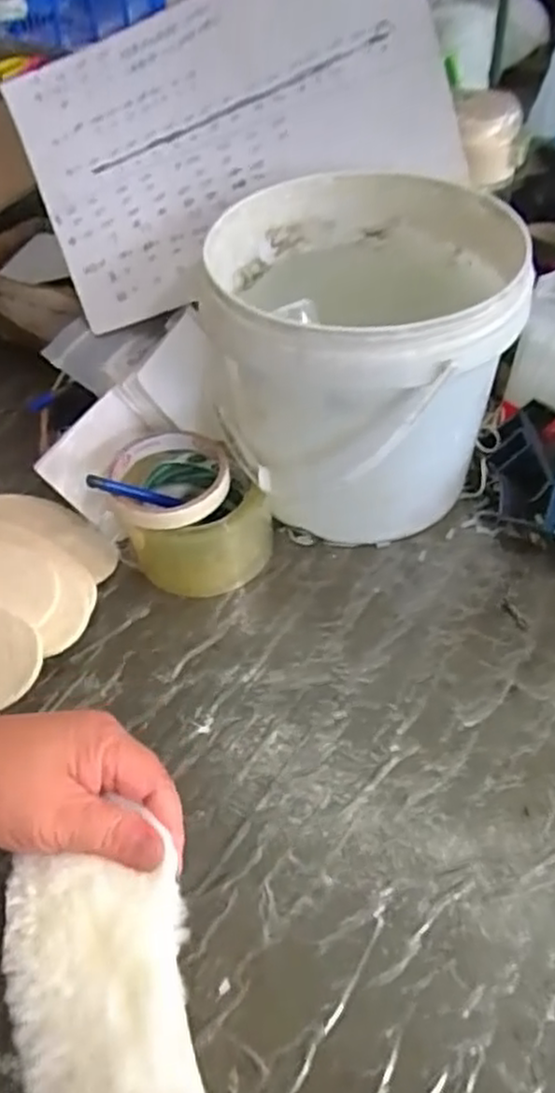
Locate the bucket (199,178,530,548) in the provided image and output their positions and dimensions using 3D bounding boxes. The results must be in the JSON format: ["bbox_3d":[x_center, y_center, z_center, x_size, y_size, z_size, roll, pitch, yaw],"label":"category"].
[{"bbox_3d":[0.059,-0.123,0.546,0.211,0.198,0.223,-3,48,1],"label":"bucket"}]

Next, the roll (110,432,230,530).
[{"bbox_3d":[-0.076,-0.049,0.527,0.082,0.018,0.088,-2,50,3],"label":"roll"}]

